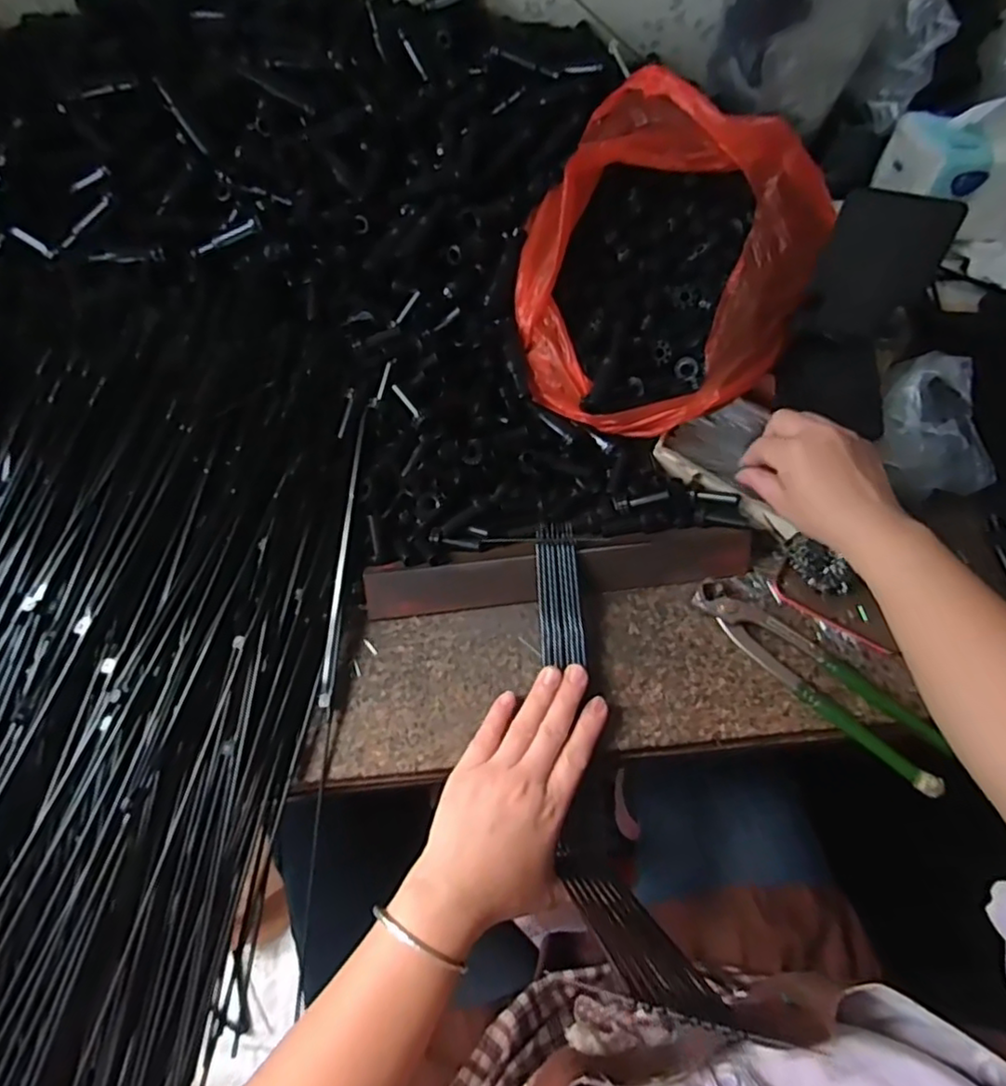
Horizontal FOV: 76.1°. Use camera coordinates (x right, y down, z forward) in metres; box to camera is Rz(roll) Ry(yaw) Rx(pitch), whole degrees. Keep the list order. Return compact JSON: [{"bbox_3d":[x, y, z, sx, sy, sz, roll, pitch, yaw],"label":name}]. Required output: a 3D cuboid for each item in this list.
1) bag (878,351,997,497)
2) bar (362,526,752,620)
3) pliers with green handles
[{"bbox_3d":[0.335,-0.096,0.513,0.079,0.040,0.119,-2,66,-4],"label":"bag"},{"bbox_3d":[0.044,0.020,0.475,0.284,0.029,0.038,-8,66,-6],"label":"bar"},{"bbox_3d":[0.221,0.092,0.454,0.193,0.016,0.044,38,69,14],"label":"pliers with green handles"}]

